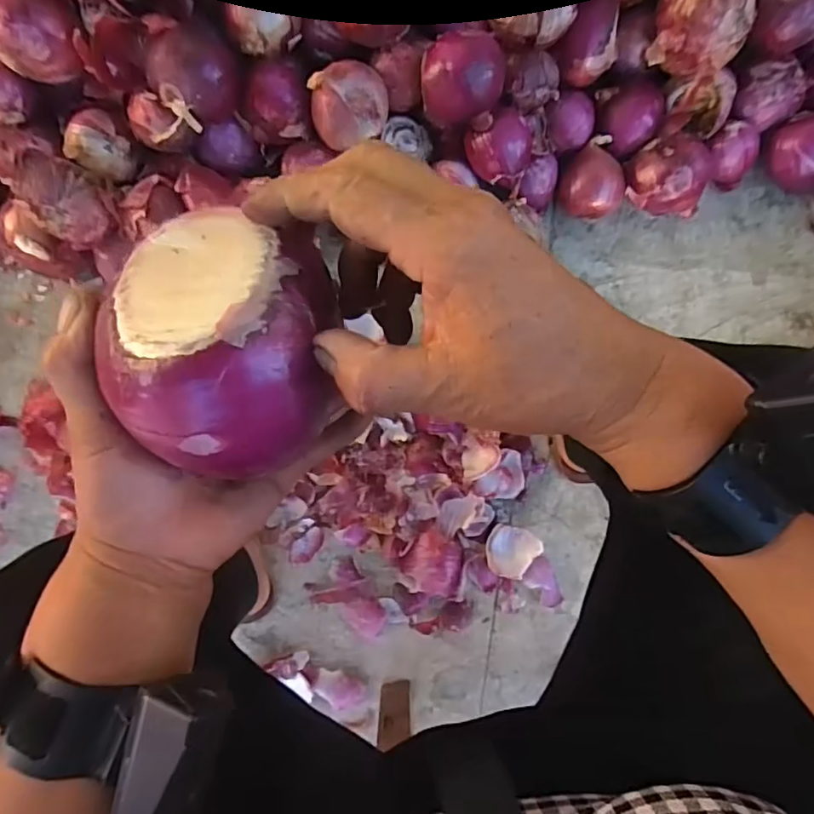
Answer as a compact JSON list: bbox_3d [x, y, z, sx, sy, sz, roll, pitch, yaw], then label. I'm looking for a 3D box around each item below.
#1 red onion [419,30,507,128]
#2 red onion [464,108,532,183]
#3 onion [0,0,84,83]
[{"bbox_3d":[0.058,-0.341,0.572,0.086,0.067,0.071,-4,90,1],"label":"red onion"},{"bbox_3d":[0.109,-0.299,0.631,0.074,0.051,0.068,0,90,1],"label":"red onion"},{"bbox_3d":[-0.374,-0.371,0.551,0.100,0.083,0.065,5,90,1],"label":"onion"}]

